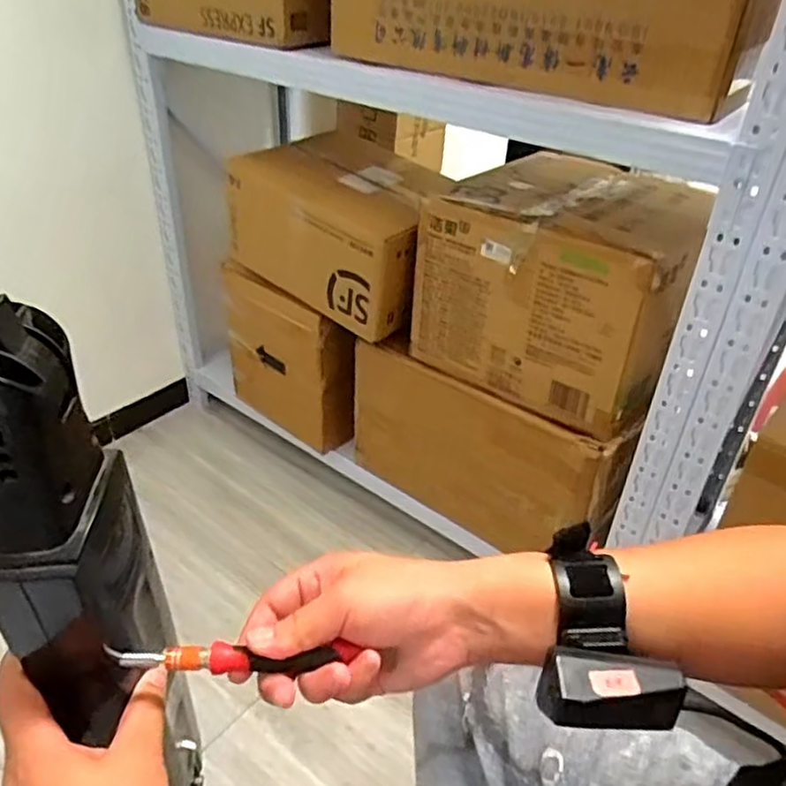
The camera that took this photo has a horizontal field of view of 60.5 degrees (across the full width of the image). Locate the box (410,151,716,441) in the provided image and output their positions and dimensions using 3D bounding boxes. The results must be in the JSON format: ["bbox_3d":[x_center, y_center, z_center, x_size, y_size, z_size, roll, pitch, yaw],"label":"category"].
[{"bbox_3d":[0.270,-0.184,1.128,0.392,0.299,0.320,22,39,24],"label":"box"}]

